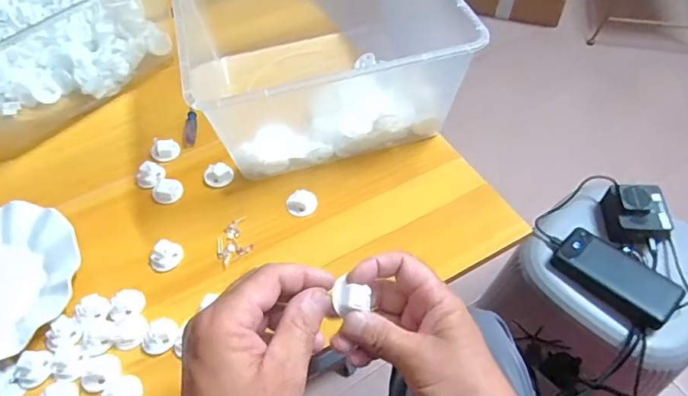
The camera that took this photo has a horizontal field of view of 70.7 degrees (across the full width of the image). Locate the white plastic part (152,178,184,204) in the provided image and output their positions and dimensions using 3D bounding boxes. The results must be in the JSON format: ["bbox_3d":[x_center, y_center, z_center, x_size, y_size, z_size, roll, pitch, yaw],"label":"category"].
[{"bbox_3d":[-0.201,-0.008,0.554,0.032,0.014,0.025,-14,53,-8],"label":"white plastic part"}]

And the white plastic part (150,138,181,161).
[{"bbox_3d":[-0.218,-0.060,0.590,0.032,0.019,0.028,-20,55,-12],"label":"white plastic part"}]

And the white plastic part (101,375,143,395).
[{"bbox_3d":[-0.193,0.171,0.422,0.034,0.009,0.030,-39,60,-24],"label":"white plastic part"}]

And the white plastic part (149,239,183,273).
[{"bbox_3d":[-0.183,0.059,0.499,0.026,0.015,0.032,19,56,17],"label":"white plastic part"}]

